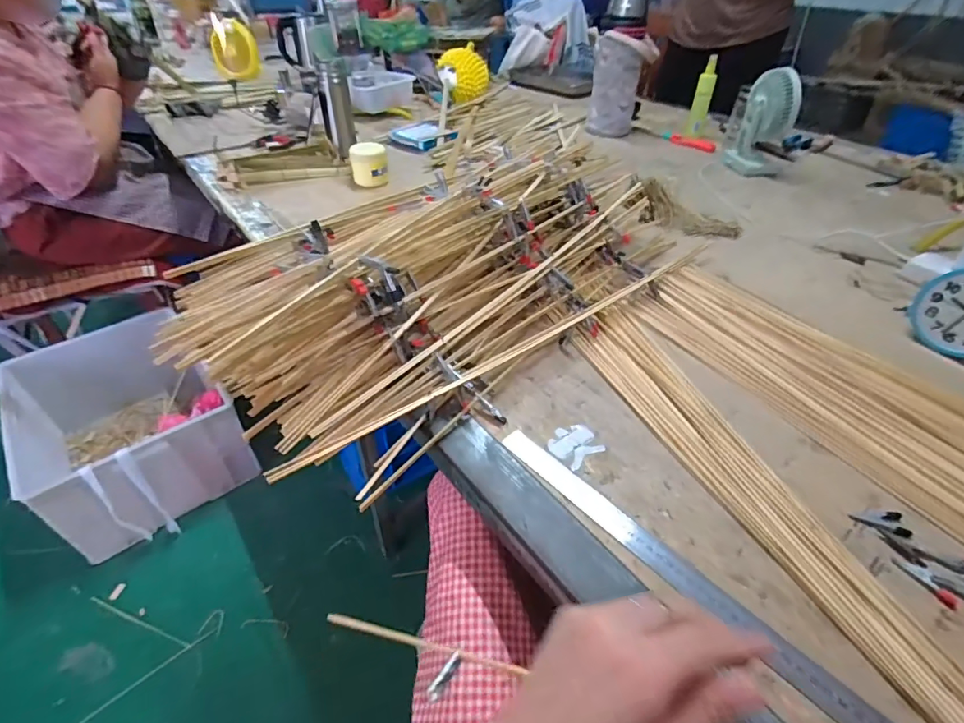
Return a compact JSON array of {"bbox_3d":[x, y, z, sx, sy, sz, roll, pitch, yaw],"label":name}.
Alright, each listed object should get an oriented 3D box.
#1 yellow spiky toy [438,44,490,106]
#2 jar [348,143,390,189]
[{"bbox_3d":[-0.065,-1.014,1.655,0.180,0.129,0.166,-1,41,-1],"label":"yellow spiky toy"},{"bbox_3d":[-0.256,-0.449,1.072,0.082,0.076,0.080,-8,42,-9],"label":"jar"}]

